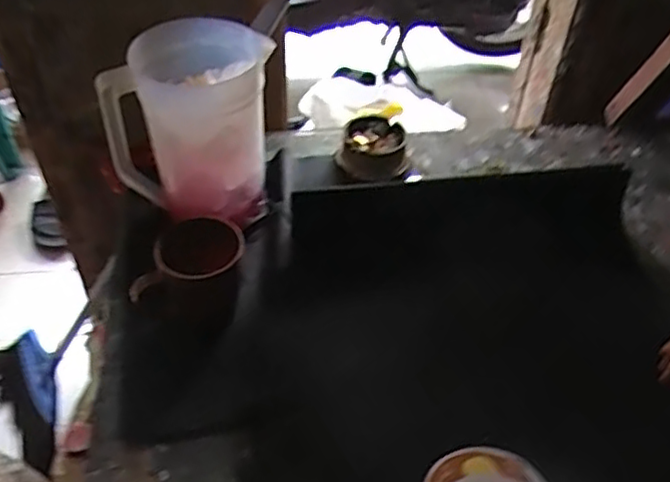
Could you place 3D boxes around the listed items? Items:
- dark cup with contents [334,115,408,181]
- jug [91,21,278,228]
[{"bbox_3d":[0.049,-0.120,0.872,0.087,0.048,0.089,1,45,-1],"label":"dark cup with contents"},{"bbox_3d":[-0.153,-0.126,0.735,0.153,0.193,0.116,2,45,-1],"label":"jug"}]

